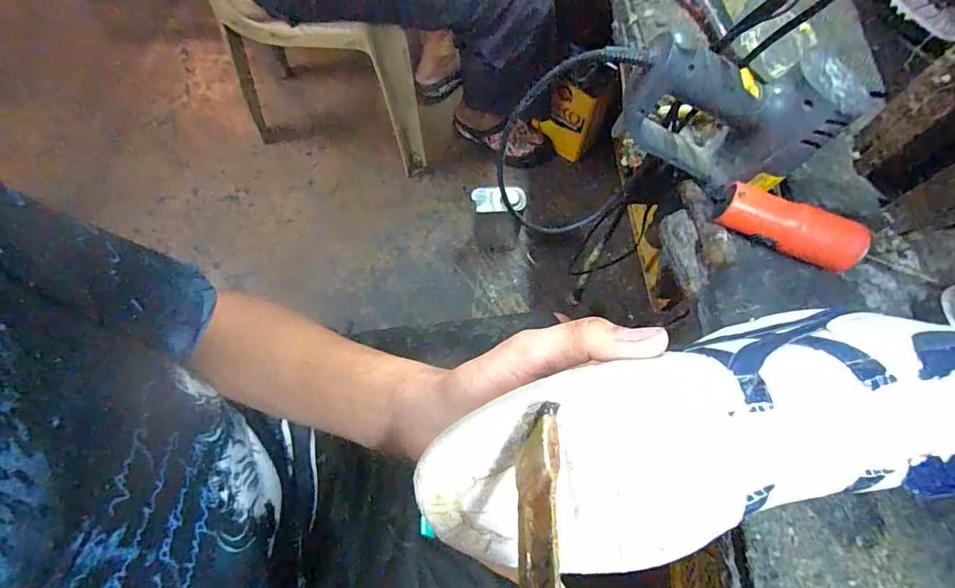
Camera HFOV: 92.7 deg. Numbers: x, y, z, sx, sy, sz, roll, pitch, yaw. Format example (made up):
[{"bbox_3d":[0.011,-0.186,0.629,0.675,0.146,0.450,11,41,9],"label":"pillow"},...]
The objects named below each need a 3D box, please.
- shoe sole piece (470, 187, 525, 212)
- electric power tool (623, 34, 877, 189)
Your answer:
[{"bbox_3d":[0.045,-0.196,0.954,0.110,0.027,0.055,1,70,1],"label":"shoe sole piece"},{"bbox_3d":[0.224,-0.155,0.405,0.187,0.136,0.067,-6,70,-1],"label":"electric power tool"}]

